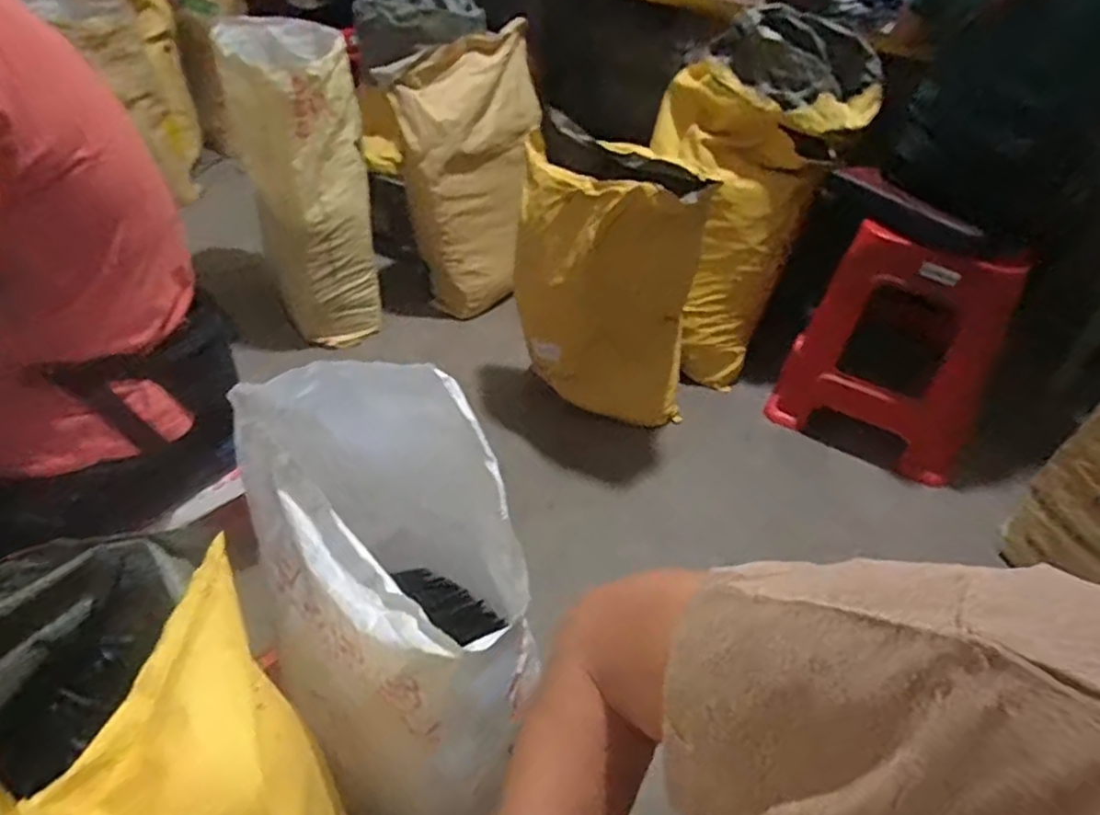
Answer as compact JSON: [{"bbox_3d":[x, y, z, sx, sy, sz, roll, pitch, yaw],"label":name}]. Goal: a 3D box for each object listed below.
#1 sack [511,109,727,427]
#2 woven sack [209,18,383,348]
[{"bbox_3d":[0.122,-0.253,1.413,0.361,0.549,0.220,26,47,23],"label":"sack"},{"bbox_3d":[-0.563,-0.514,1.628,0.255,0.630,0.346,-12,44,-15],"label":"woven sack"}]

